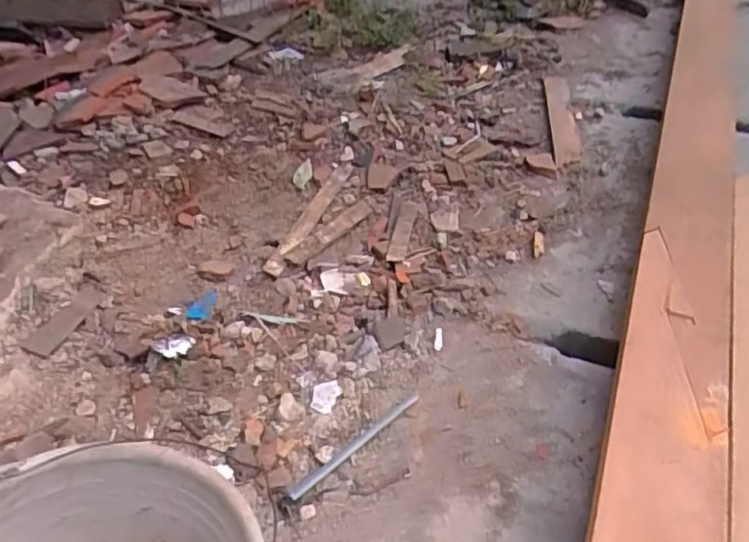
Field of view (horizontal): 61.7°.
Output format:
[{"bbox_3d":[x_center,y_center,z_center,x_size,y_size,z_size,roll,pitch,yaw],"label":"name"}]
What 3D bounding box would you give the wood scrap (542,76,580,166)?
[{"bbox_3d":[0.357,-0.292,1.196,0.048,0.005,0.327,4,43,7],"label":"wood scrap"}]

